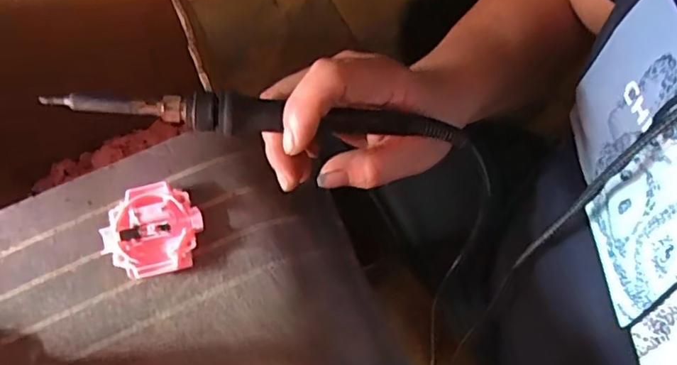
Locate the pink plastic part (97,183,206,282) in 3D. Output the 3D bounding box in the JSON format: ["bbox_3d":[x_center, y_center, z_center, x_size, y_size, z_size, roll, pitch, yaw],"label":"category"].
[{"bbox_3d":[-0.106,0.028,0.320,0.054,0.015,0.052,-14,71,-3],"label":"pink plastic part"}]

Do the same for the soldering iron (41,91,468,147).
[{"bbox_3d":[-0.035,-0.033,0.282,0.207,0.014,0.017,3,70,-11],"label":"soldering iron"}]

